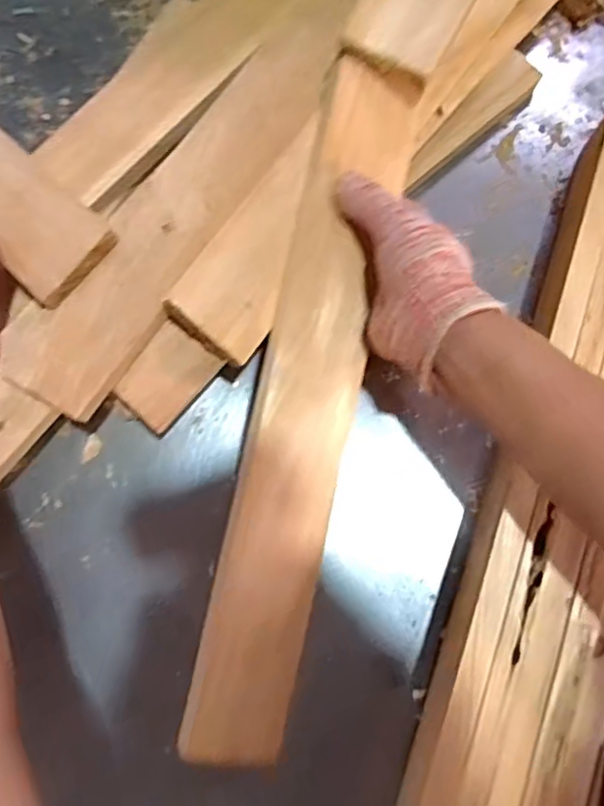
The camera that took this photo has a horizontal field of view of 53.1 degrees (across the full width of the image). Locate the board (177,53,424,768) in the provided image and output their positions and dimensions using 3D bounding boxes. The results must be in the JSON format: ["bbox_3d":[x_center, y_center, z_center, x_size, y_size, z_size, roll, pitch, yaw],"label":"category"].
[{"bbox_3d":[0.001,0.001,0.417,0.076,0.017,0.474,14,87,-19],"label":"board"}]

